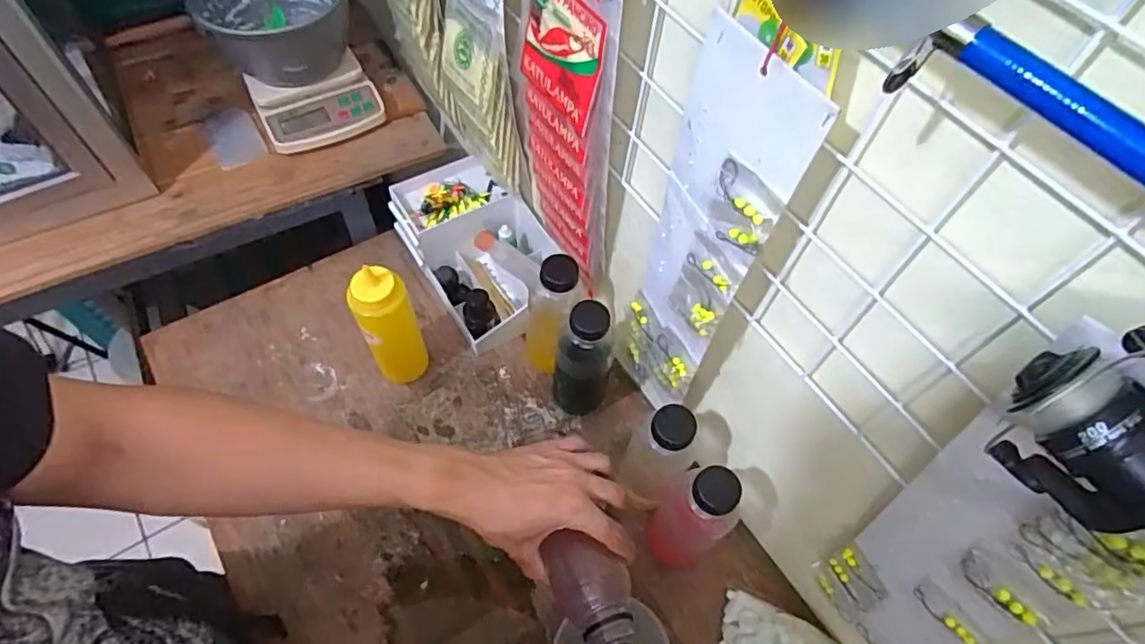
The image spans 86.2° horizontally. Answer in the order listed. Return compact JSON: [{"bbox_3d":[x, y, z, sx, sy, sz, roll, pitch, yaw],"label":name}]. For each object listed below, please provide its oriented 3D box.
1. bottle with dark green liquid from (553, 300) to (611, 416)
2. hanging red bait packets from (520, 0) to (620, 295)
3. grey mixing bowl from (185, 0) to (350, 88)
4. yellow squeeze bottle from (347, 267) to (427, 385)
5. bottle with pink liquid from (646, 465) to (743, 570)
[{"bbox_3d":[0.010,0.047,0.687,0.057,0.187,0.057,-1,58,-4],"label":"bottle with dark green liquid"},{"bbox_3d":[-0.005,-0.177,0.568,0.044,0.359,0.124,-26,64,-18],"label":"hanging red bait packets"},{"bbox_3d":[-0.404,-0.425,0.842,0.199,0.111,0.190,2,58,-3],"label":"grey mixing bowl"},{"bbox_3d":[-0.209,0.009,0.694,0.066,0.185,0.065,-17,61,-14],"label":"yellow squeeze bottle"},{"bbox_3d":[0.113,0.198,0.606,0.062,0.188,0.061,2,58,-3],"label":"bottle with pink liquid"}]

